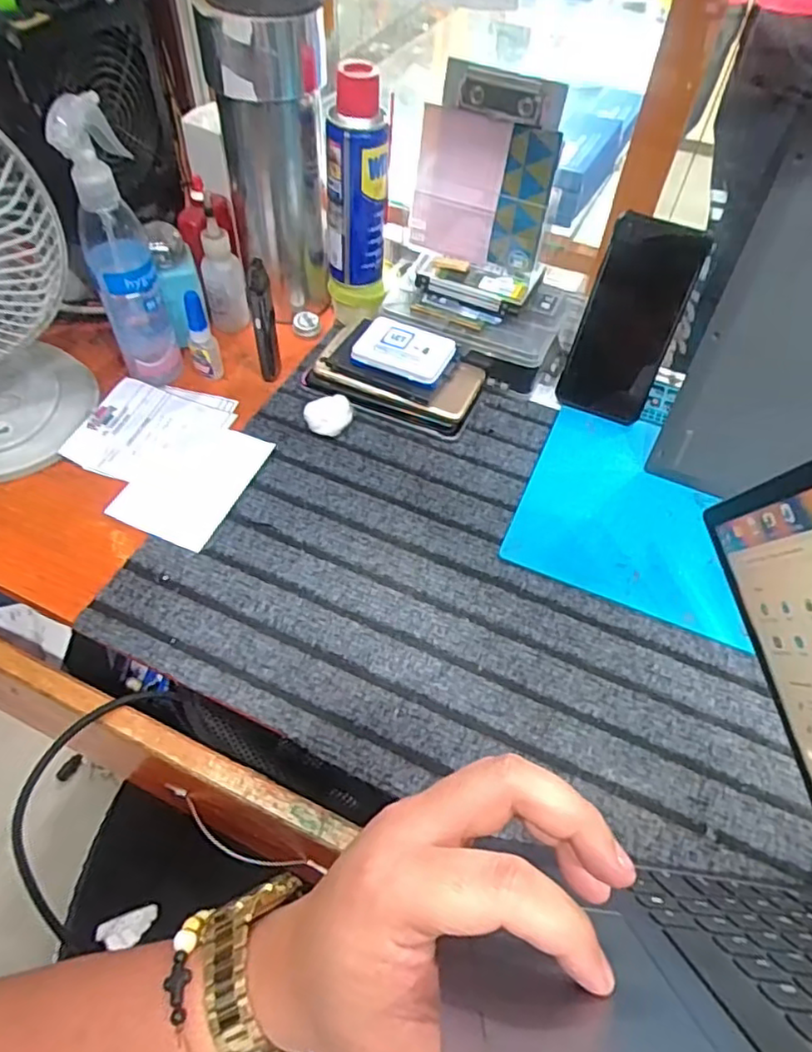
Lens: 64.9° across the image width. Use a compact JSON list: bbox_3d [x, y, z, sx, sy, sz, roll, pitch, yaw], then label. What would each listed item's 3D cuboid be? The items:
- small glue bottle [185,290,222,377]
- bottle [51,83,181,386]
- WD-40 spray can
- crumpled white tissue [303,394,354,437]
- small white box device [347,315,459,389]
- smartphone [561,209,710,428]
[{"bbox_3d":[-0.180,-0.164,0.566,0.023,0.082,0.026,-15,56,-15],"label":"small glue bottle"},{"bbox_3d":[-0.229,-0.214,0.514,0.052,0.219,0.048,-20,57,-17],"label":"bottle"},{"bbox_3d":[-0.042,-0.279,0.562,0.057,0.191,0.048,-3,54,-6],"label":"WD-40 spray can"},{"bbox_3d":[-0.067,-0.093,0.548,0.040,0.025,0.028,7,53,1],"label":"crumpled white tissue"},{"bbox_3d":[-0.002,-0.151,0.557,0.080,0.015,0.058,22,55,12],"label":"small white box device"},{"bbox_3d":[0.190,-0.173,0.545,0.075,0.160,0.010,21,25,11],"label":"smartphone"}]

